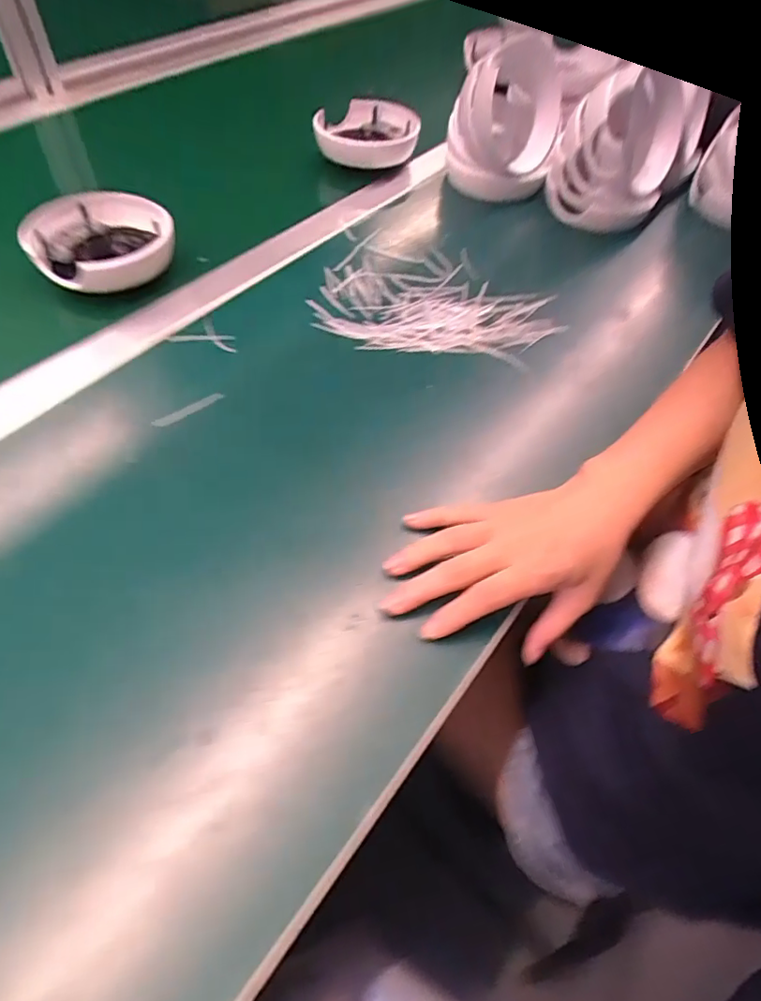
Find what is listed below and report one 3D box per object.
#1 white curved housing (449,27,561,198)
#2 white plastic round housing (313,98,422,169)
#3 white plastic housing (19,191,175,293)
[{"bbox_3d":[0.139,-0.419,0.633,0.114,0.118,0.078,16,54,8],"label":"white curved housing"},{"bbox_3d":[-0.016,-0.451,0.691,0.120,0.032,0.149,4,54,-1],"label":"white plastic round housing"},{"bbox_3d":[-0.242,-0.227,0.497,0.115,0.039,0.122,-17,57,-15],"label":"white plastic housing"}]

